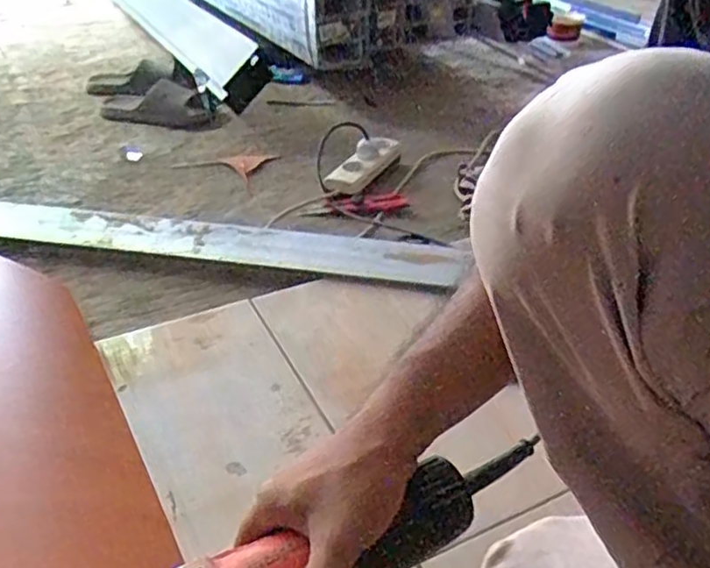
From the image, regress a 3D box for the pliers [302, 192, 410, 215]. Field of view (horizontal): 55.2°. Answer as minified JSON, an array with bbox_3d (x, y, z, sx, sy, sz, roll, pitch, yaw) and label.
[{"bbox_3d":[0.001,-0.124,1.068,0.169,0.012,0.054,-11,38,-16],"label":"pliers"}]

